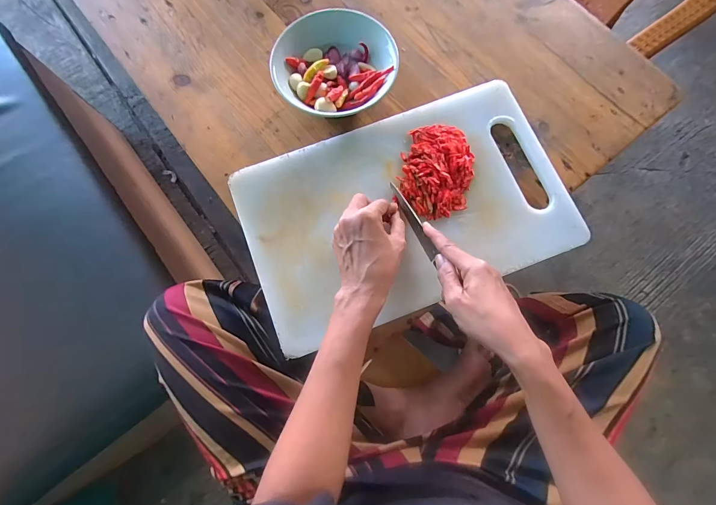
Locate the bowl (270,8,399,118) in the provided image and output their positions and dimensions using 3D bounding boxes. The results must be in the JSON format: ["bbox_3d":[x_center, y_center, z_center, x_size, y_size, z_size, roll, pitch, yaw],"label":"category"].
[{"bbox_3d":[-0.031,-0.239,0.450,0.150,0.057,0.131,-10,77,-4],"label":"bowl"}]

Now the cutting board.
[{"bbox_3d":[0.058,-0.057,0.434,0.392,0.024,0.244,-20,79,-5],"label":"cutting board"}]

